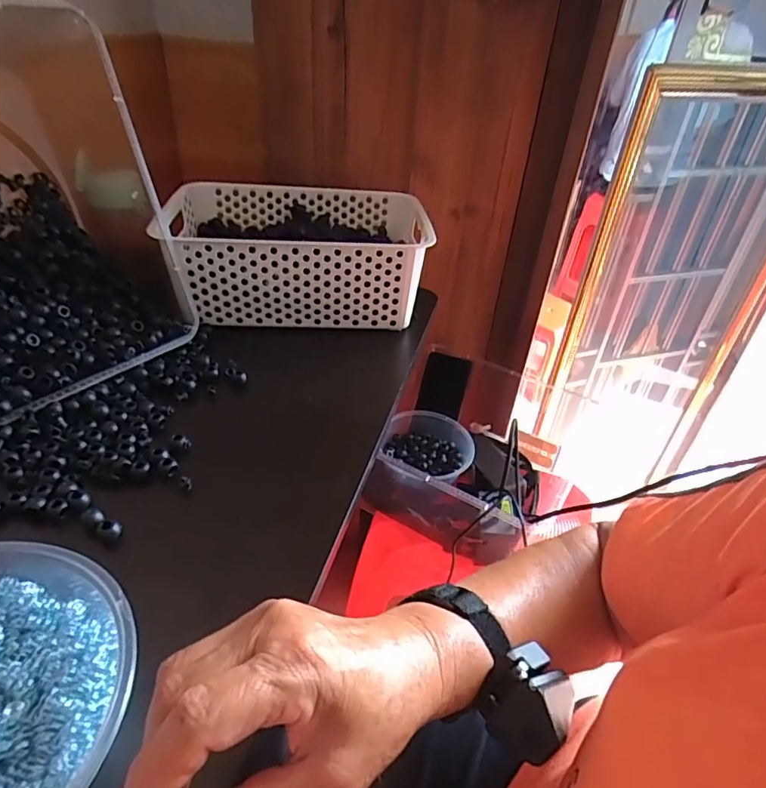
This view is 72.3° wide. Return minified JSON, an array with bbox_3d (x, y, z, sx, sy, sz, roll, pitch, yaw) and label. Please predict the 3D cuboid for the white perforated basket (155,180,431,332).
[{"bbox_3d":[-0.102,-0.177,0.659,0.291,0.107,0.200,0,37,-8],"label":"white perforated basket"}]

